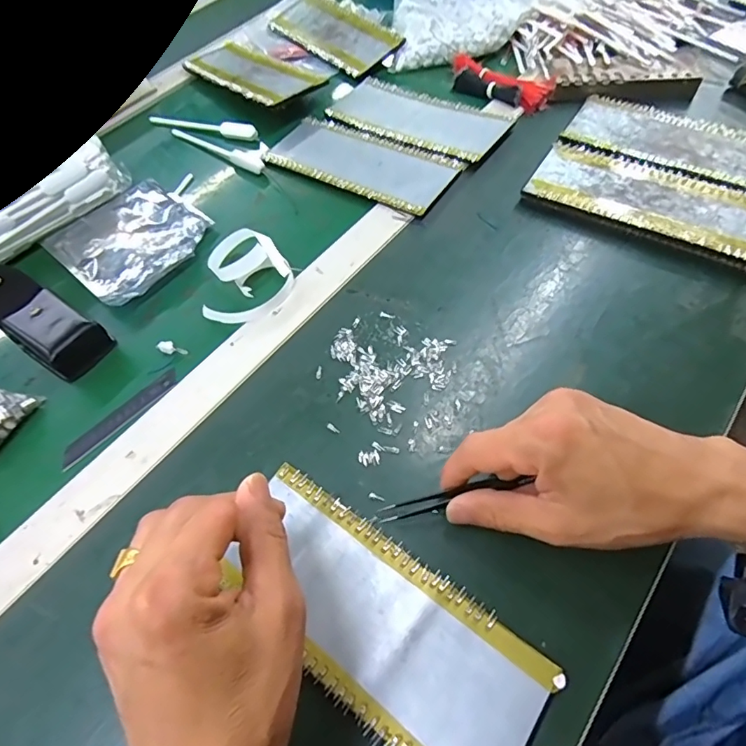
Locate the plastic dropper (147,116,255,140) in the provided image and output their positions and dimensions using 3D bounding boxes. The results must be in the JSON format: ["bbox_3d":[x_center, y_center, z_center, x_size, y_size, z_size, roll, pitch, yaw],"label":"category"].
[{"bbox_3d":[-0.198,-0.287,0.566,0.143,0.015,0.020,18,62,15],"label":"plastic dropper"}]

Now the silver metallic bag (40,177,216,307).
[{"bbox_3d":[-0.226,-0.128,0.466,0.131,0.021,0.126,36,68,23],"label":"silver metallic bag"}]

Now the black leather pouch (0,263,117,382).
[{"bbox_3d":[-0.283,-0.045,0.414,0.128,0.035,0.049,30,66,20],"label":"black leather pouch"}]

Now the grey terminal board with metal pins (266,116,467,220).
[{"bbox_3d":[-0.018,-0.222,0.510,0.206,0.008,0.086,29,65,20],"label":"grey terminal board with metal pins"}]

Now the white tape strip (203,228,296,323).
[{"bbox_3d":[-0.107,-0.084,0.425,0.073,0.022,0.086,-6,59,1],"label":"white tape strip"}]

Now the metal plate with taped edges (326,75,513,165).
[{"bbox_3d":[0.045,-0.282,0.542,0.199,0.006,0.085,30,67,24],"label":"metal plate with taped edges"}]

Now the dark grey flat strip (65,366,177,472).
[{"bbox_3d":[-0.192,0.033,0.376,0.100,0.004,0.020,-41,64,-19],"label":"dark grey flat strip"}]

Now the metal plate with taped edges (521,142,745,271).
[{"bbox_3d":[0.247,-0.156,0.444,0.200,0.018,0.092,28,65,19],"label":"metal plate with taped edges"}]

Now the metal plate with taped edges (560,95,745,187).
[{"bbox_3d":[0.303,-0.234,0.492,0.199,0.009,0.091,29,65,20],"label":"metal plate with taped edges"}]

